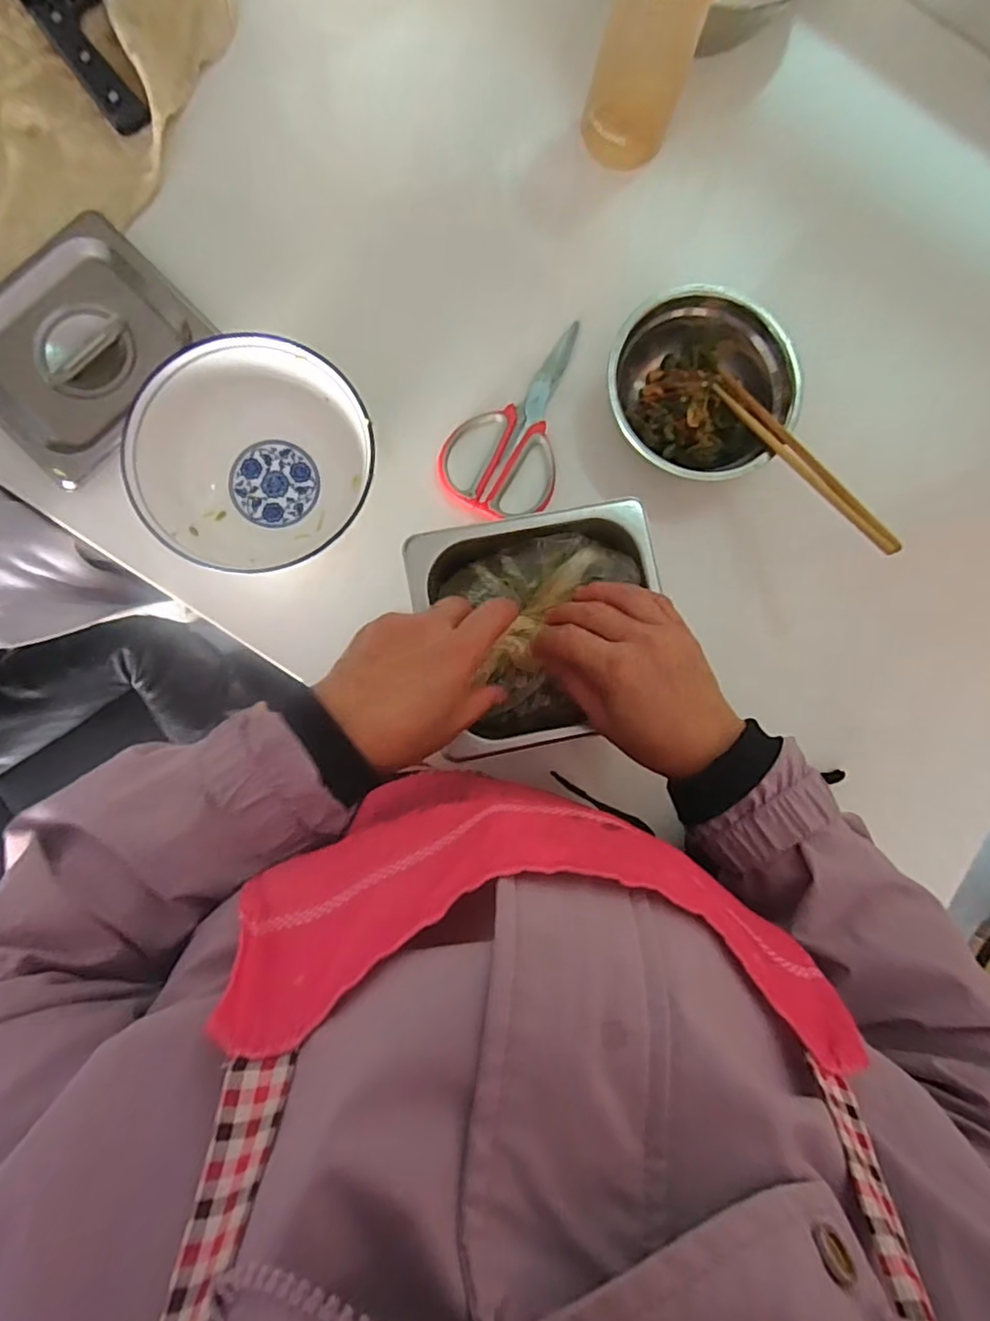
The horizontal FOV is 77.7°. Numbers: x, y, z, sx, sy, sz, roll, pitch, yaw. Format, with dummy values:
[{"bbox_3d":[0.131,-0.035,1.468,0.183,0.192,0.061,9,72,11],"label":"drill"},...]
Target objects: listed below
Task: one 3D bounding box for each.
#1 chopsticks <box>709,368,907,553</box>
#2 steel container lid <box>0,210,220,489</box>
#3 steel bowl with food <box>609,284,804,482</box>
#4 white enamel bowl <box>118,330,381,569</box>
[{"bbox_3d":[0.229,-0.155,0.469,0.021,0.012,0.205,-25,62,-5],"label":"chopsticks"},{"bbox_3d":[-0.330,-0.251,0.490,0.155,0.025,0.173,44,85,-1],"label":"steel container lid"},{"bbox_3d":[0.165,-0.218,0.503,0.141,0.076,0.147,0,87,-4],"label":"steel bowl with food"},{"bbox_3d":[-0.179,-0.152,0.471,0.164,0.076,0.159,0,87,-4],"label":"white enamel bowl"}]

